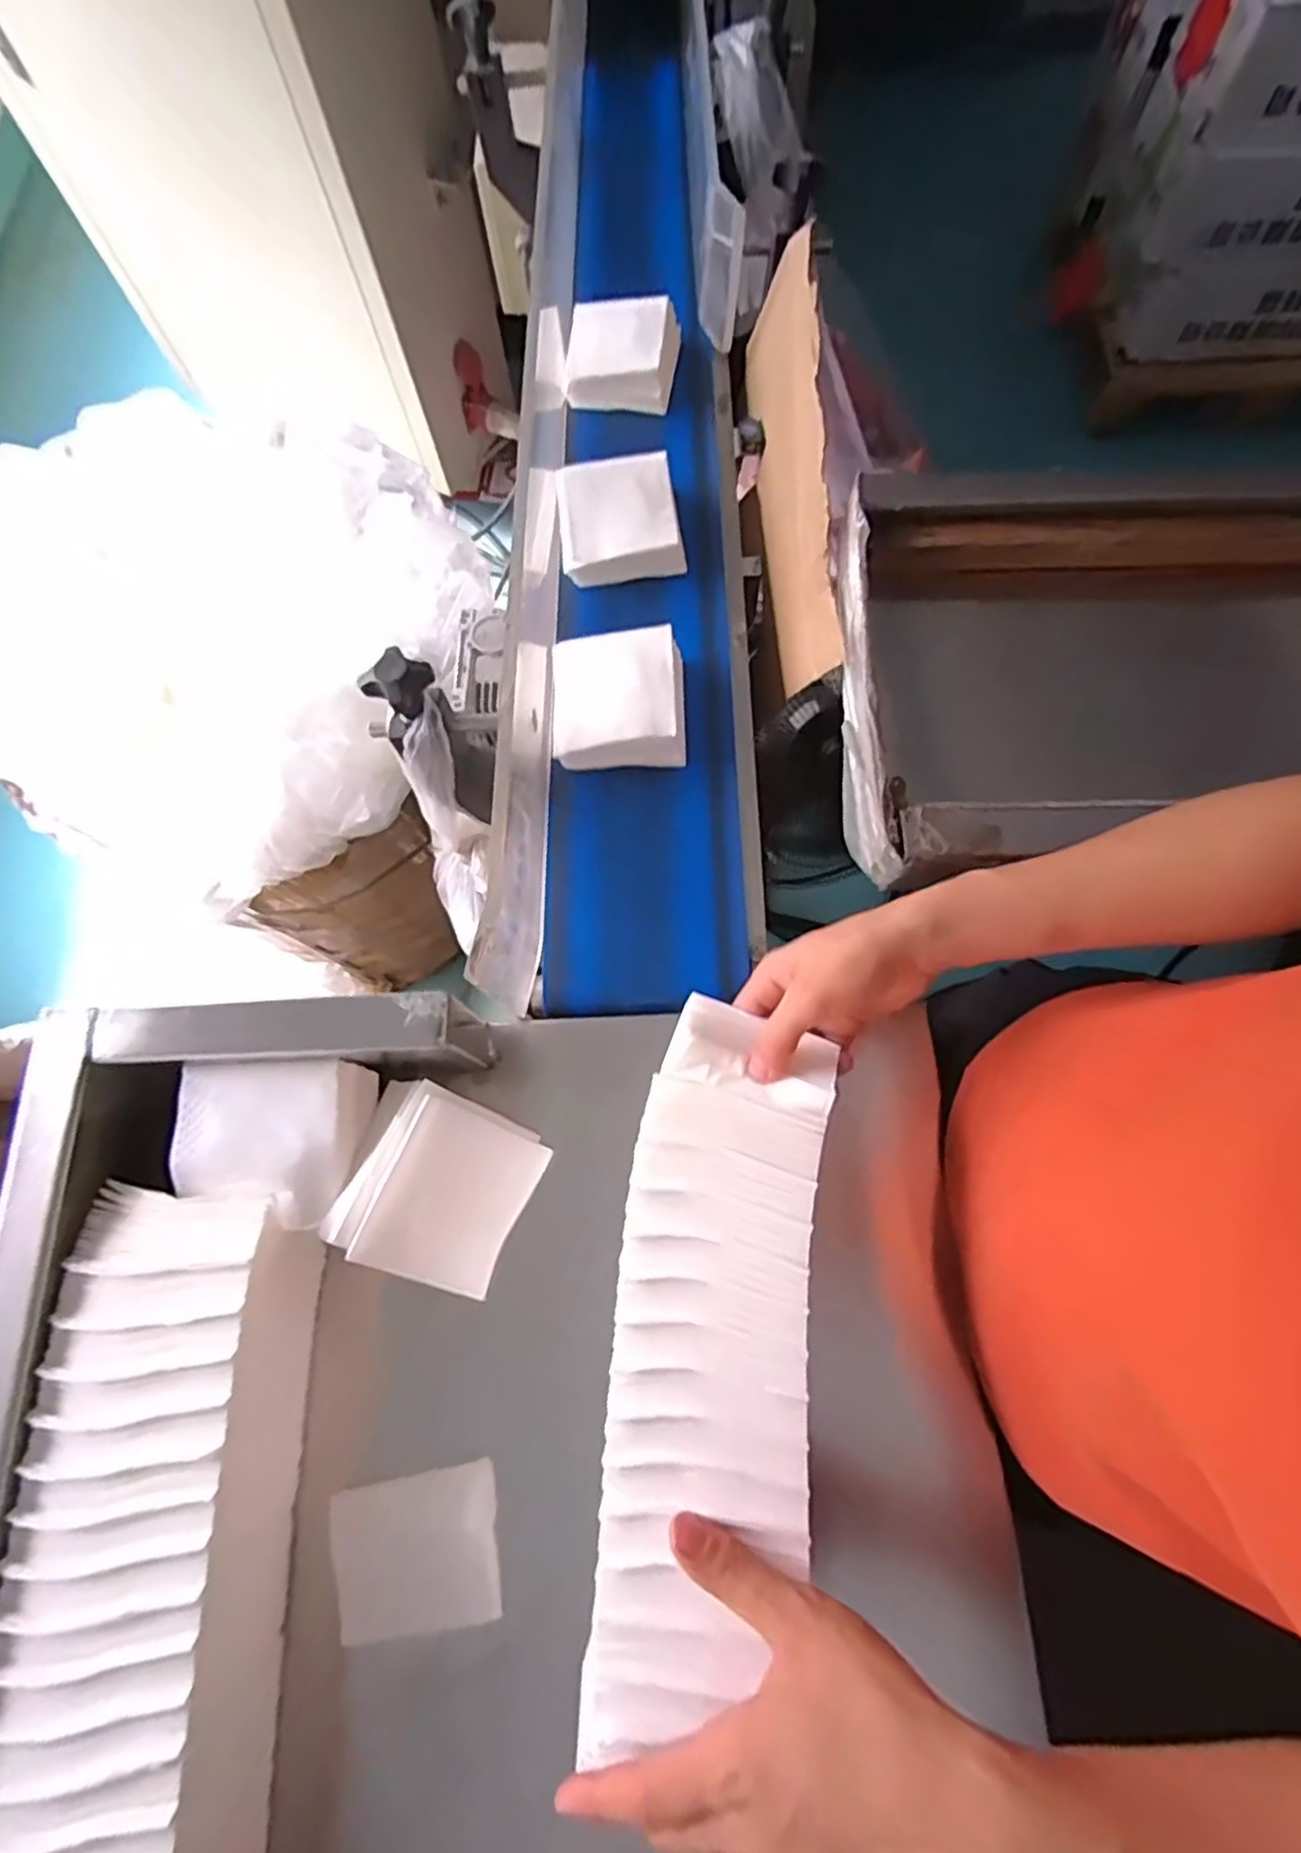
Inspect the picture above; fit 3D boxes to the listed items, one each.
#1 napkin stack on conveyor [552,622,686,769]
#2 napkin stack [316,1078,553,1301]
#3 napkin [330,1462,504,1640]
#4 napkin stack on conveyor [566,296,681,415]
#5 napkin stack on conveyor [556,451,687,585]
[{"bbox_3d":[-0.024,-0.172,0.556,0.097,0.048,0.098,-1,72,1],"label":"napkin stack on conveyor"},{"bbox_3d":[-0.125,0.156,0.439,0.105,0.019,0.100,32,68,-24],"label":"napkin stack"},{"bbox_3d":[-0.131,0.352,0.412,0.090,0.011,0.073,-9,72,-1],"label":"napkin"},{"bbox_3d":[-0.027,-0.527,0.672,0.100,0.046,0.100,6,73,4],"label":"napkin stack on conveyor"},{"bbox_3d":[-0.028,-0.339,0.610,0.095,0.039,0.101,-9,72,-1],"label":"napkin stack on conveyor"}]

